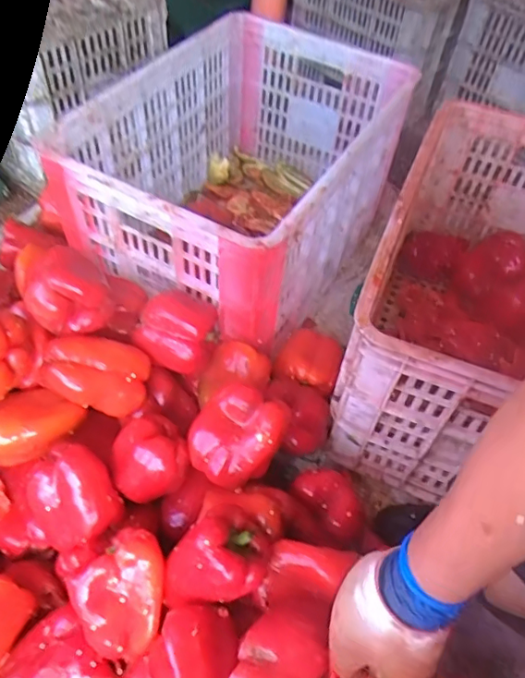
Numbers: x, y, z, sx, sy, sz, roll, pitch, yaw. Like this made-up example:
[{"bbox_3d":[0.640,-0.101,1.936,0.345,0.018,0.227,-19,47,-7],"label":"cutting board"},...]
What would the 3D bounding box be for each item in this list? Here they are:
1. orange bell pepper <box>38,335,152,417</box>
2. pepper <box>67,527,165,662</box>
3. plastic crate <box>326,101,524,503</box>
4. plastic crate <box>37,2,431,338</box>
[{"bbox_3d":[-0.197,0.041,0.647,0.117,0.070,0.083,19,82,-24],"label":"orange bell pepper"},{"bbox_3d":[-0.133,0.244,0.528,0.091,0.054,0.096,3,53,-4],"label":"pepper"},{"bbox_3d":[0.335,-0.054,0.771,0.349,0.279,0.516,21,54,10],"label":"plastic crate"},{"bbox_3d":[-0.026,-0.248,0.868,0.342,0.271,0.495,29,55,15],"label":"plastic crate"}]

